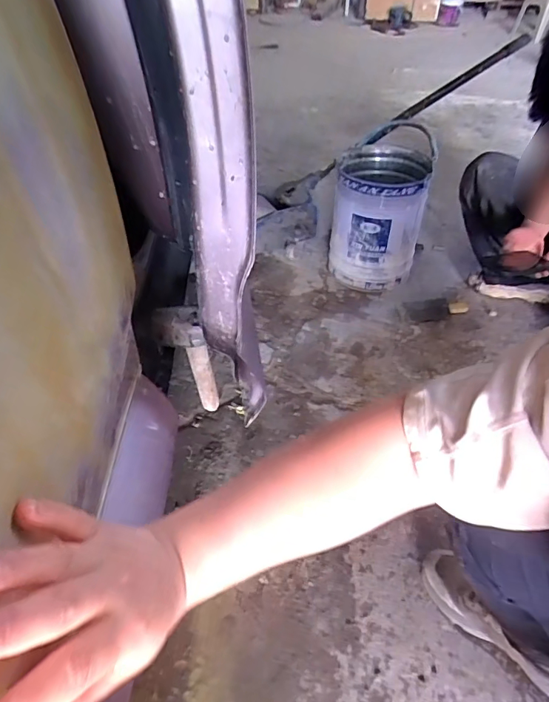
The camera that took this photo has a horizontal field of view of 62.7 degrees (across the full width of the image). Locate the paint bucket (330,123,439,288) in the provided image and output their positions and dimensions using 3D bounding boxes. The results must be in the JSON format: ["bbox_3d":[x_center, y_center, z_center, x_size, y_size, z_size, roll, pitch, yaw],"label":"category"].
[{"bbox_3d":[0.309,-0.400,1.385,0.256,0.368,0.281,4,45,4],"label":"paint bucket"}]

